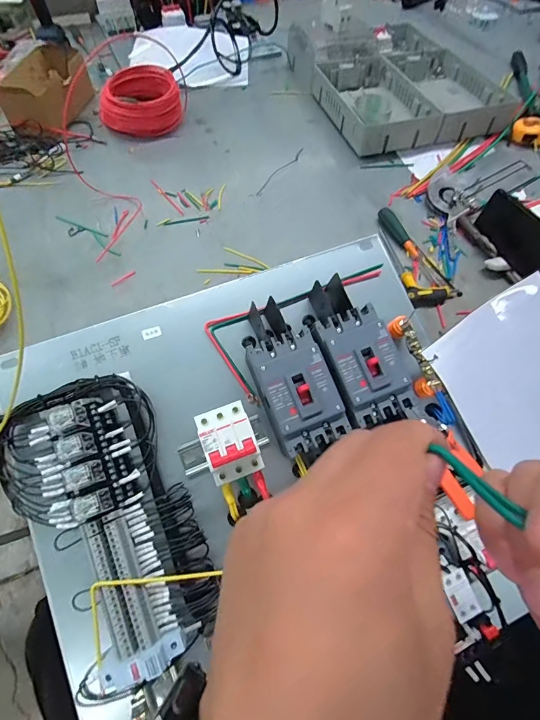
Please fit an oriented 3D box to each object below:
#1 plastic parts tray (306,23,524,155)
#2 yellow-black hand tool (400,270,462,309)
[{"bbox_3d":[0.285,-0.666,0.880,0.359,0.060,0.483,-15,61,-9],"label":"plastic parts tray"},{"bbox_3d":[0.244,-0.103,0.569,0.091,0.021,0.062,20,61,11],"label":"yellow-black hand tool"}]

